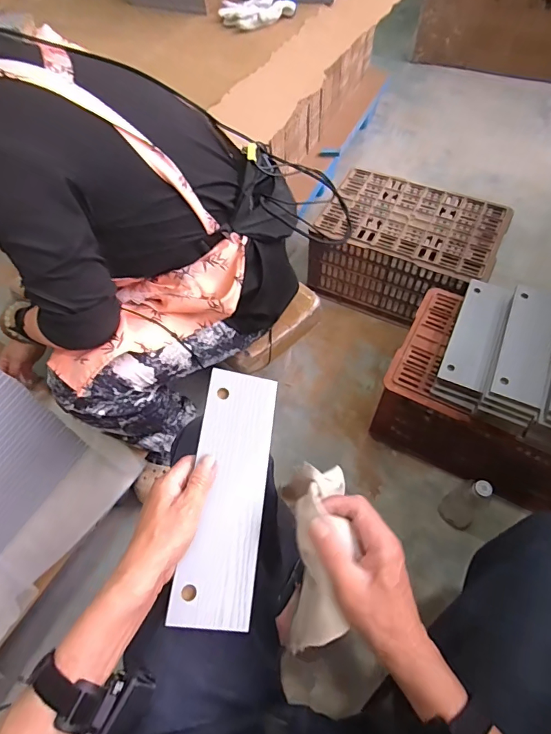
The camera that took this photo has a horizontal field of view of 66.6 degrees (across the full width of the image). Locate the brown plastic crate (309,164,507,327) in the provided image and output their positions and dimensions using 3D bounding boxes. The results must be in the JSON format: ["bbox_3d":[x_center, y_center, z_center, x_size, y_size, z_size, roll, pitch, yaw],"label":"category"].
[{"bbox_3d":[0.355,-0.326,1.176,0.453,0.229,0.291,21,62,16],"label":"brown plastic crate"}]

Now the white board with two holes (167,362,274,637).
[{"bbox_3d":[-0.051,0.133,0.462,0.081,0.006,0.265,12,66,-12],"label":"white board with two holes"}]

